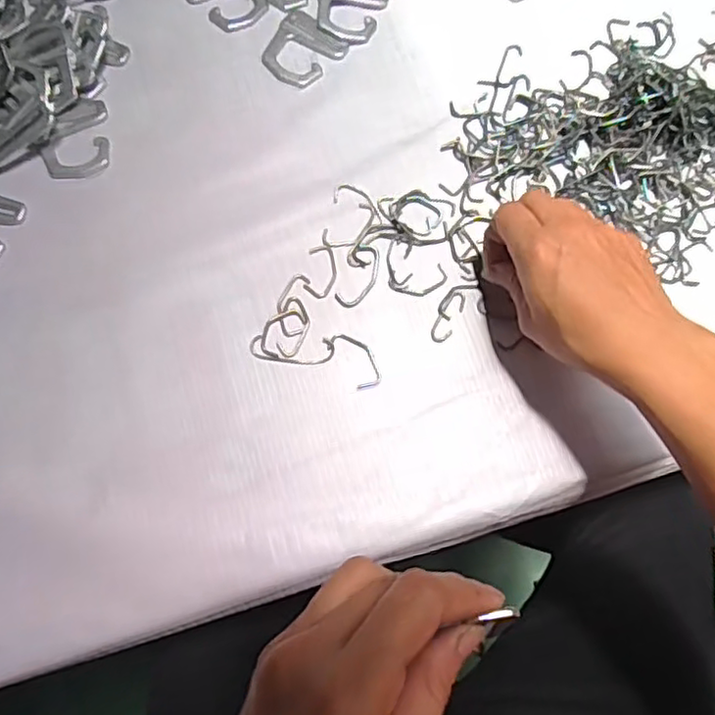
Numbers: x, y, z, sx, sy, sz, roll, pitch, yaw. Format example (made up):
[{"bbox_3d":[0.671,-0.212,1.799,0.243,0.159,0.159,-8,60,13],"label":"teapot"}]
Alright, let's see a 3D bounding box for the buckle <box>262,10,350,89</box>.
[{"bbox_3d":[-0.038,-0.206,0.427,0.047,0.004,0.050,42,77,9],"label":"buckle"}]

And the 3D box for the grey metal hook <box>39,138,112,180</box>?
[{"bbox_3d":[-0.174,-0.123,0.397,0.040,0.004,0.026,-14,75,-6],"label":"grey metal hook"}]

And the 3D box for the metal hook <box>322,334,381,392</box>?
[{"bbox_3d":[-0.001,0.000,0.375,0.019,0.005,0.040,-36,79,-11],"label":"metal hook"}]

